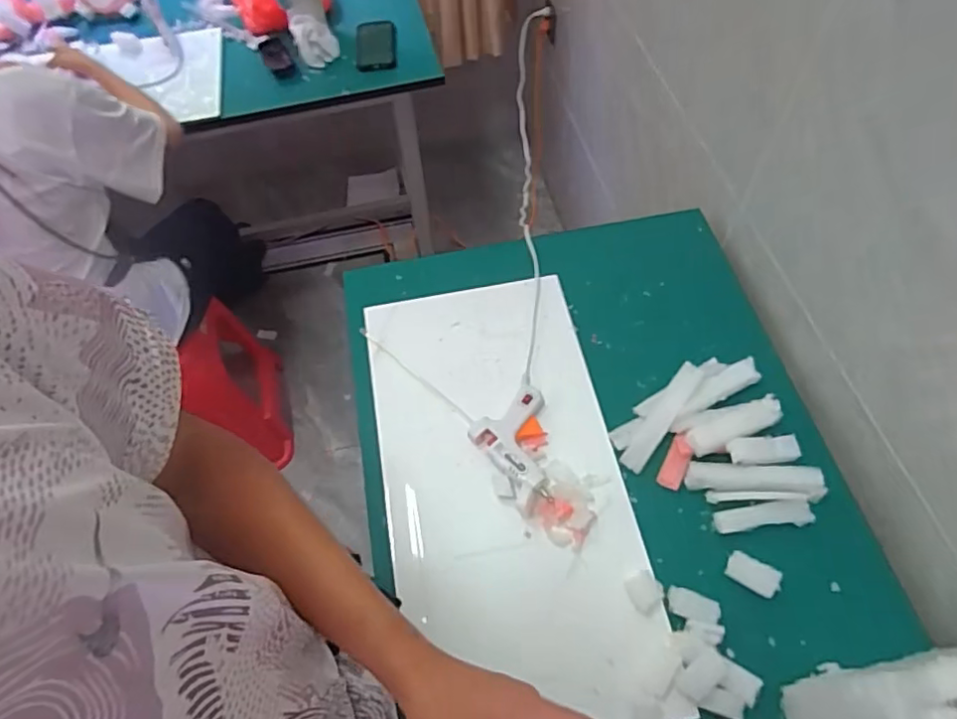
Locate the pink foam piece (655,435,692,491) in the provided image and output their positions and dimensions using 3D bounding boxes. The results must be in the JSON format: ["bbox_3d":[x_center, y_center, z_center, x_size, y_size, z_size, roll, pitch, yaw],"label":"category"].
[{"bbox_3d":[0.255,0.131,0.762,0.031,0.007,0.070,19,82,13],"label":"pink foam piece"}]

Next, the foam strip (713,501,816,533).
[{"bbox_3d":[0.346,0.192,0.721,0.113,0.028,0.028,-5,59,0],"label":"foam strip"}]

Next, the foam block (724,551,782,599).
[{"bbox_3d":[0.320,0.250,0.689,0.057,0.015,0.032,25,64,16],"label":"foam block"}]

